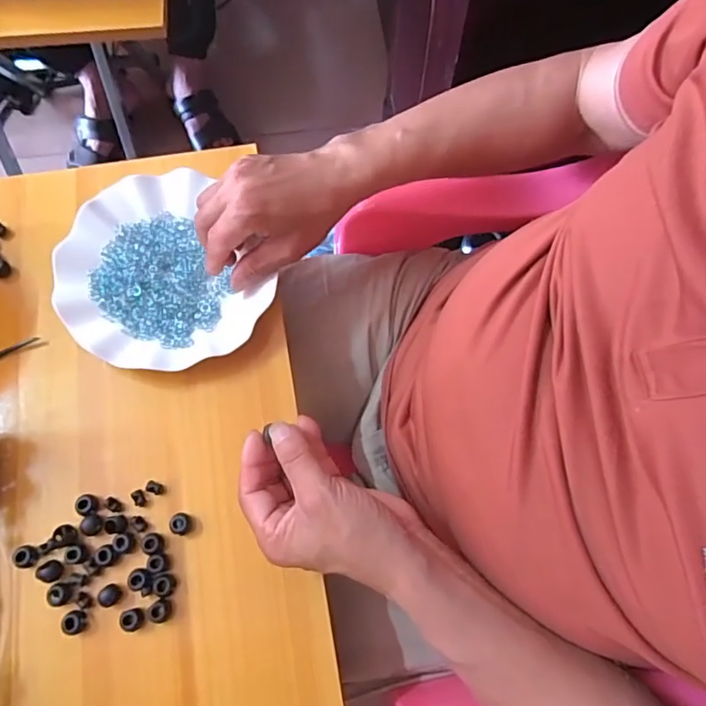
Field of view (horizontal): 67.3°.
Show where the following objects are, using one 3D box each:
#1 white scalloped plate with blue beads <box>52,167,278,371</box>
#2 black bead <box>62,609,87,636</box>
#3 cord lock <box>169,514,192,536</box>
[{"bbox_3d":[-0.166,-0.065,0.449,0.152,0.020,0.180,-34,74,-12],"label":"white scalloped plate with blue beads"},{"bbox_3d":[-0.196,0.189,0.371,0.014,0.008,0.016,-12,71,-5],"label":"black bead"},{"bbox_3d":[-0.128,0.127,0.393,0.014,0.010,0.014,0,70,0],"label":"cord lock"}]

